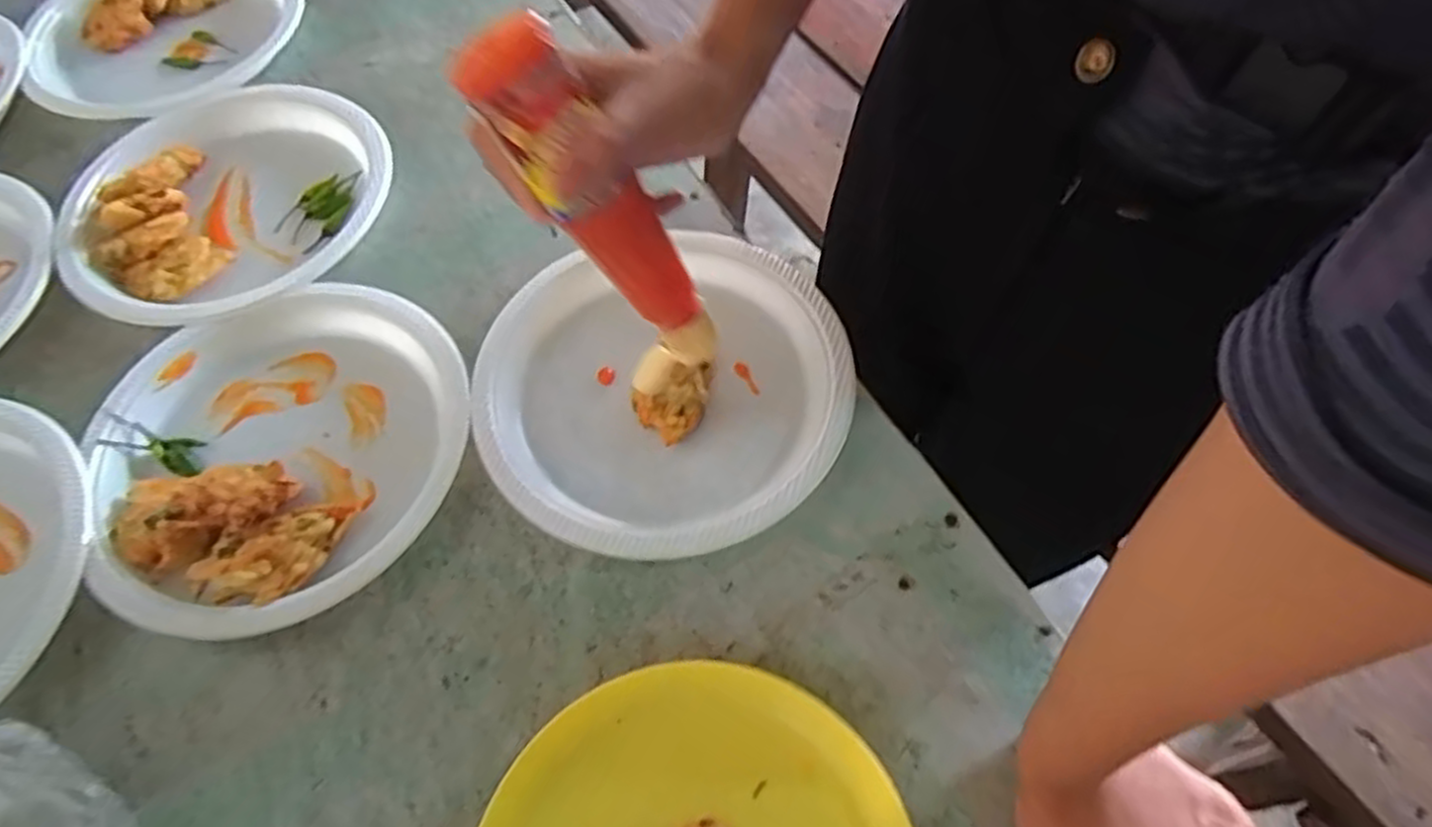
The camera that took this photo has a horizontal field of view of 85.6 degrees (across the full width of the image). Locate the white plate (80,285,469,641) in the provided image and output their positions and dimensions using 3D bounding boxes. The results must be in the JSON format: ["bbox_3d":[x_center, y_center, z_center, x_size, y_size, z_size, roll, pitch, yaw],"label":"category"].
[{"bbox_3d":[-0.238,0.018,0.427,0.196,0.026,0.202,-2,60,3],"label":"white plate"}]

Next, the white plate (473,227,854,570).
[{"bbox_3d":[-0.031,-0.014,0.434,0.199,0.024,0.198,-2,60,3],"label":"white plate"}]

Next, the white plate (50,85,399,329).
[{"bbox_3d":[-0.326,-0.153,0.530,0.213,0.023,0.222,-2,60,3],"label":"white plate"}]

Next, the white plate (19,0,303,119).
[{"bbox_3d":[-0.452,-0.317,0.626,0.208,0.026,0.208,-2,60,3],"label":"white plate"}]

